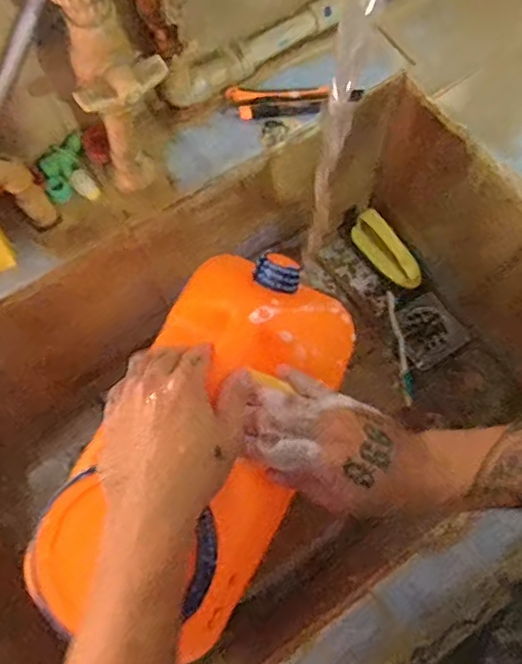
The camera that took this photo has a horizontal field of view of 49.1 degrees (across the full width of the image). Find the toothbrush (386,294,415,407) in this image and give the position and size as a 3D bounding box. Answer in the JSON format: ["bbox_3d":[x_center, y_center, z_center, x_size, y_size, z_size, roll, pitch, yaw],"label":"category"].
[{"bbox_3d":[0.212,0.021,0.868,0.018,0.007,0.177,-6,70,-3],"label":"toothbrush"}]

